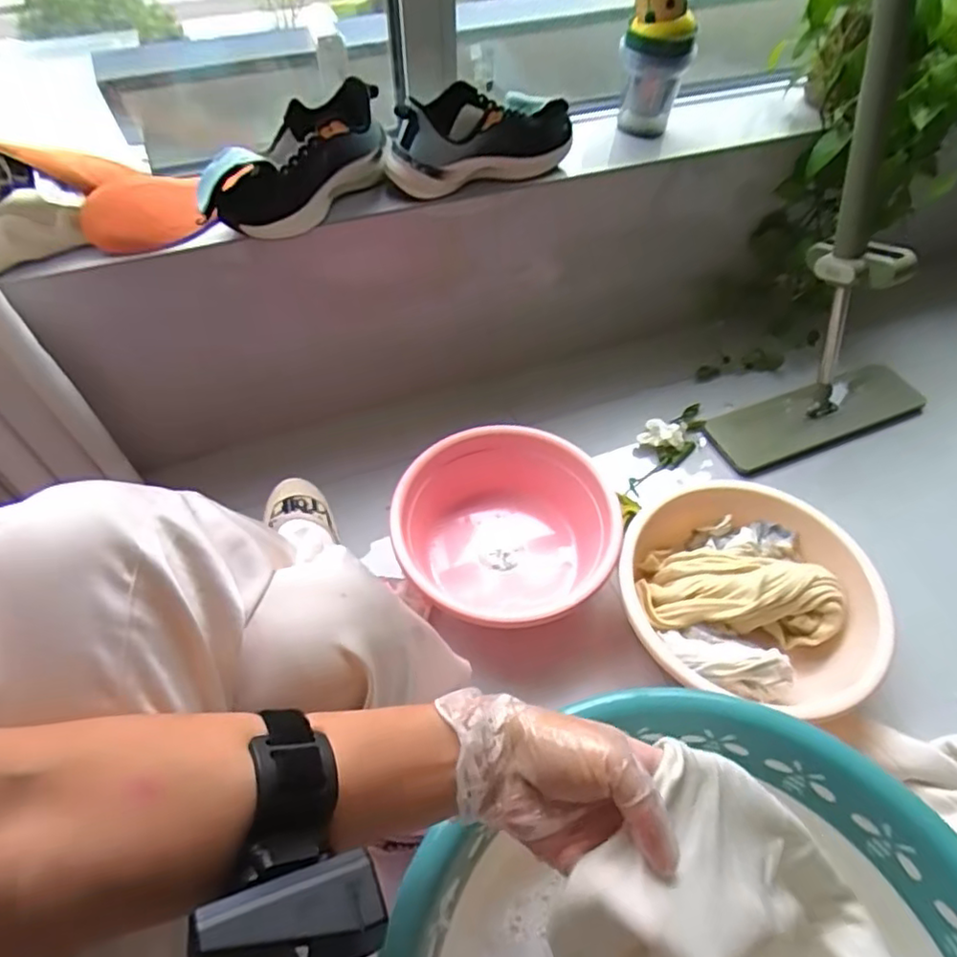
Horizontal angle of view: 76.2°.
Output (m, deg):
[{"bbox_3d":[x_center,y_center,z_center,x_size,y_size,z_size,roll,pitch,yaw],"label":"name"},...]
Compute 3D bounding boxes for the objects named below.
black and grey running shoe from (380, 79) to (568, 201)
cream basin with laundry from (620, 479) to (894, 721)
[{"bbox_3d":[-0.002,-0.476,0.840,0.279,0.103,0.098,-23,57,-17],"label":"black and grey running shoe"},{"bbox_3d":[0.359,0.149,0.828,0.311,0.111,0.256,20,55,14],"label":"cream basin with laundry"}]

